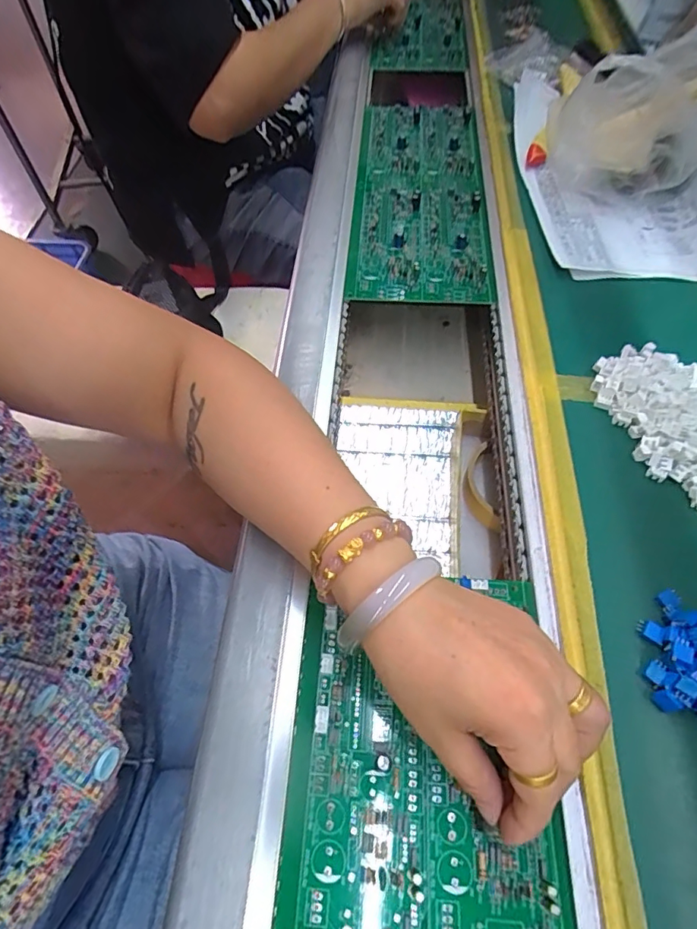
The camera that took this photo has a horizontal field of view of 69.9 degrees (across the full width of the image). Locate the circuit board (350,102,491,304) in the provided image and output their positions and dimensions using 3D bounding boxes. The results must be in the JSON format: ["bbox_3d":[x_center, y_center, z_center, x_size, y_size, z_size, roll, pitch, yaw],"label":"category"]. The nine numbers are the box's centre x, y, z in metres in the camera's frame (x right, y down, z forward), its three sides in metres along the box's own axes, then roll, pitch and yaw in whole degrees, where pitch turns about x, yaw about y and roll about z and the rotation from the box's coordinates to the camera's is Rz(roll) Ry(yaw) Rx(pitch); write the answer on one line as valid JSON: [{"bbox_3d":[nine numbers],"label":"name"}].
[{"bbox_3d":[0.077,-0.307,0.553,0.138,0.015,0.377,3,58,3],"label":"circuit board"}]

